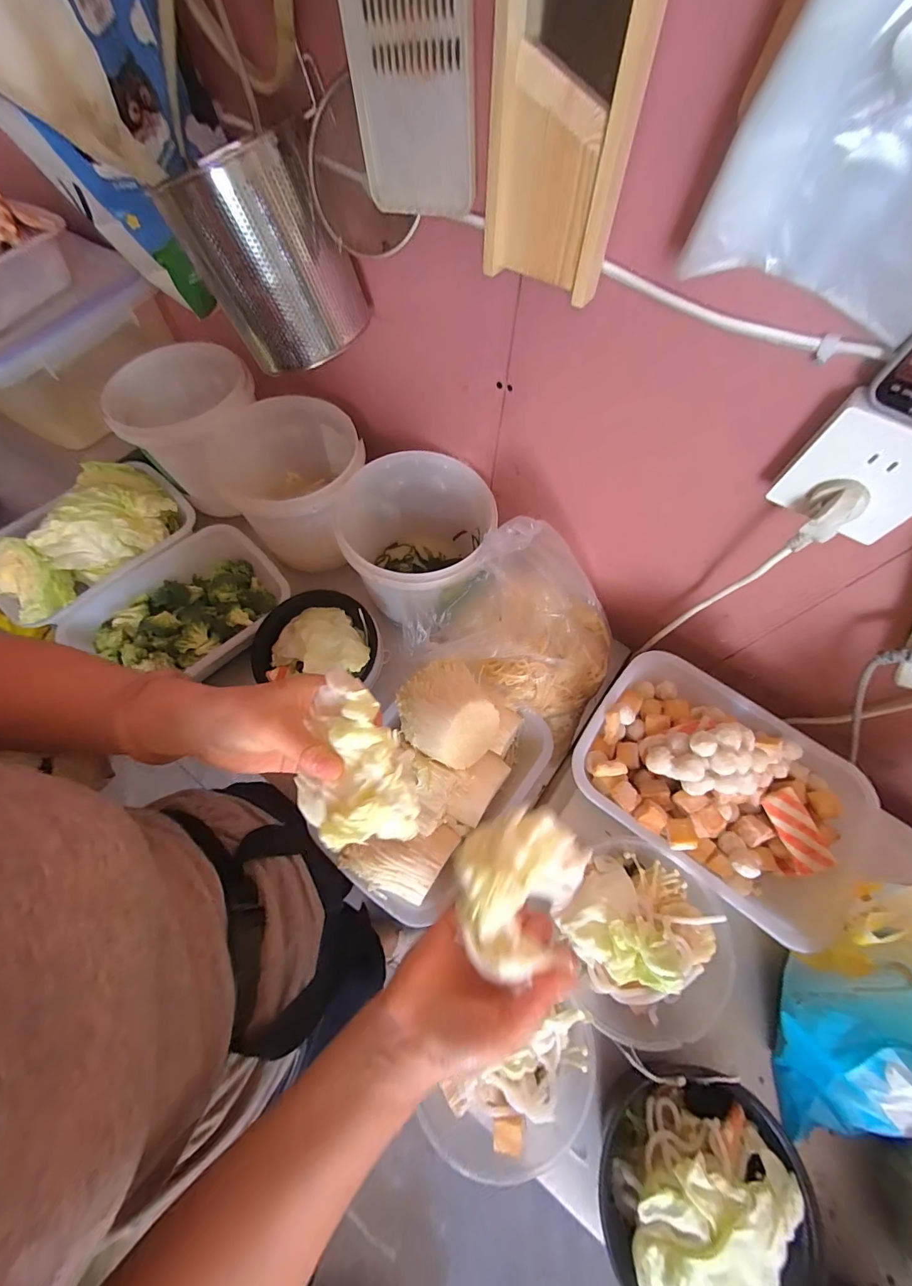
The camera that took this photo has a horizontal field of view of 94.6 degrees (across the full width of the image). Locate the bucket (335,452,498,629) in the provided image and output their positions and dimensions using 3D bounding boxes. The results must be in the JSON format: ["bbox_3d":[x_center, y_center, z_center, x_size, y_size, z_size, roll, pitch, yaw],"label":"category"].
[{"bbox_3d":[-0.043,-0.139,0.642,0.213,0.189,0.212,1,67,-1],"label":"bucket"}]

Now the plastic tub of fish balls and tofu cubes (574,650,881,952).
[{"bbox_3d":[0.308,0.158,0.449,0.331,0.119,0.212,34,70,12],"label":"plastic tub of fish balls and tofu cubes"}]

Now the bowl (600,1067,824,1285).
[{"bbox_3d":[0.206,0.450,0.341,0.144,0.091,0.158,1,67,-1],"label":"bowl"}]

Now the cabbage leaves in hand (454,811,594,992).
[{"bbox_3d":[0.037,0.163,0.287,0.074,0.030,0.101,35,70,13],"label":"cabbage leaves in hand"}]

